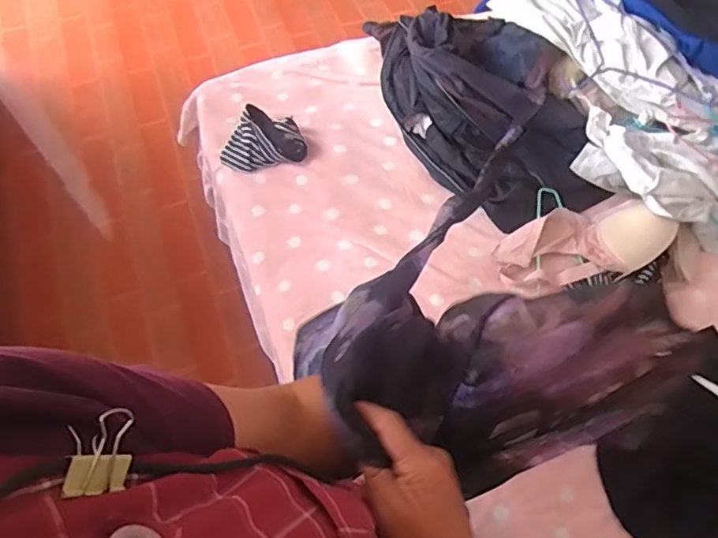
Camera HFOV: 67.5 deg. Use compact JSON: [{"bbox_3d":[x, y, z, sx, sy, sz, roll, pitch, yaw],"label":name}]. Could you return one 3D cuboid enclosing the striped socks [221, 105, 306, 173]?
[{"bbox_3d":[-0.178,-0.249,1.079,0.159,0.088,0.134,24,64,10],"label":"striped socks"}]

